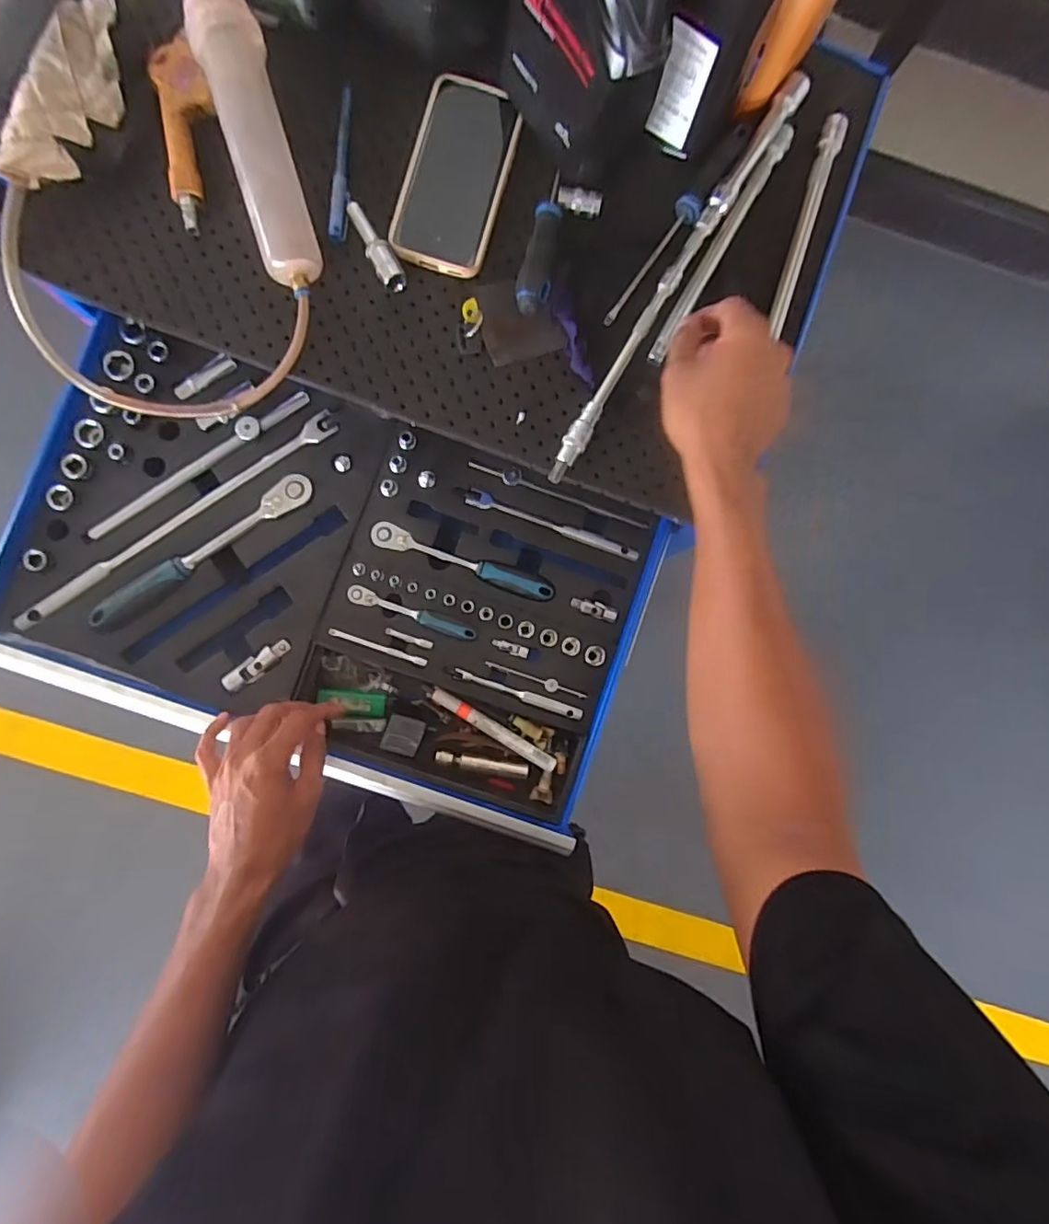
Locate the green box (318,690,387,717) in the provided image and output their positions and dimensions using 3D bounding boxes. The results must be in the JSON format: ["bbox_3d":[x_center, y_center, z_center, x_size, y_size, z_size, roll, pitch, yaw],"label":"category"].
[{"bbox_3d":[-0.176,0.094,0.585,0.067,0.012,0.024,5,86,-3],"label":"green box"}]

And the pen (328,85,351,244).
[{"bbox_3d":[-0.161,-0.391,0.504,0.016,0.013,0.133,4,86,-3],"label":"pen"}]

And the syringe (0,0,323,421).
[{"bbox_3d":[-0.309,-0.322,0.473,0.253,0.072,0.310,-14,87,-5],"label":"syringe"}]

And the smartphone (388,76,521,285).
[{"bbox_3d":[-0.060,-0.390,0.510,0.086,0.013,0.180,15,85,-3],"label":"smartphone"}]

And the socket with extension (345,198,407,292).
[{"bbox_3d":[-0.132,-0.319,0.500,0.022,0.016,0.083,-33,89,-5],"label":"socket with extension"}]

